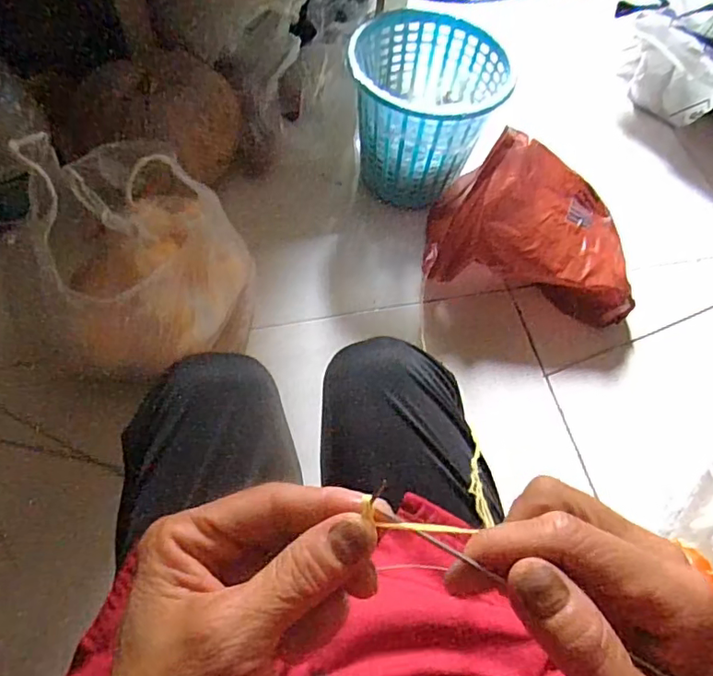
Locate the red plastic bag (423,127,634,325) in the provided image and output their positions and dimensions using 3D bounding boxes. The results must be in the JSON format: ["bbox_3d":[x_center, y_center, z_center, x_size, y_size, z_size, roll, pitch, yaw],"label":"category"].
[{"bbox_3d":[0.297,-0.180,0.906,0.332,0.162,0.228,13,60,0],"label":"red plastic bag"}]

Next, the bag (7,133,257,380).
[{"bbox_3d":[-0.273,-0.094,0.762,0.239,0.273,0.276,12,60,-1],"label":"bag"}]

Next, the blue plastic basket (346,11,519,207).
[{"bbox_3d":[0.106,-0.386,0.973,0.228,0.227,0.240,3,61,-6],"label":"blue plastic basket"}]

